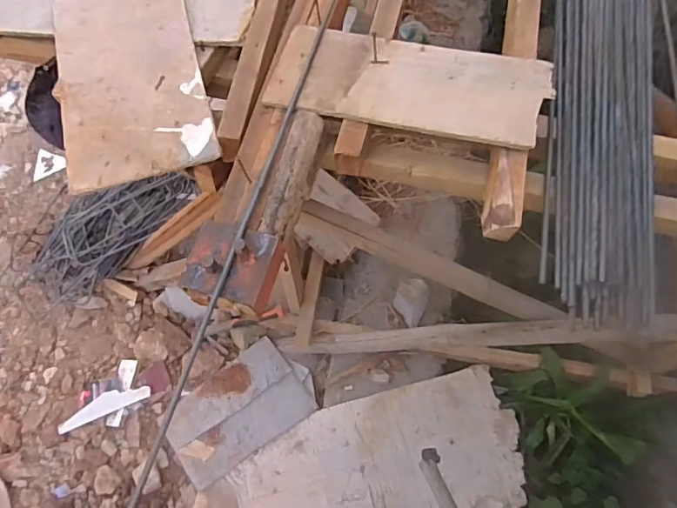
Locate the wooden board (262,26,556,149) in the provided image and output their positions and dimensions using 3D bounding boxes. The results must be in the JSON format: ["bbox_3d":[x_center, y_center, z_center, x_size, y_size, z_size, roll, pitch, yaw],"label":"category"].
[{"bbox_3d":[0.094,-0.237,0.707,0.368,0.018,0.146,11,67,10],"label":"wooden board"}]

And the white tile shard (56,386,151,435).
[{"bbox_3d":[-0.718,0.463,1.577,0.267,0.019,0.064,-21,68,-17],"label":"white tile shard"}]

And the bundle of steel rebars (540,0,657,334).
[{"bbox_3d":[0.429,-0.428,0.827,0.159,0.054,1.144,10,66,9],"label":"bundle of steel rebars"}]

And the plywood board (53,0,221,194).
[{"bbox_3d":[-0.382,-0.505,0.863,0.210,0.025,0.917,-15,66,-4],"label":"plywood board"}]

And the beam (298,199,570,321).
[{"bbox_3d":[0.225,0.039,1.066,0.664,0.046,0.074,22,65,-20],"label":"beam"}]

